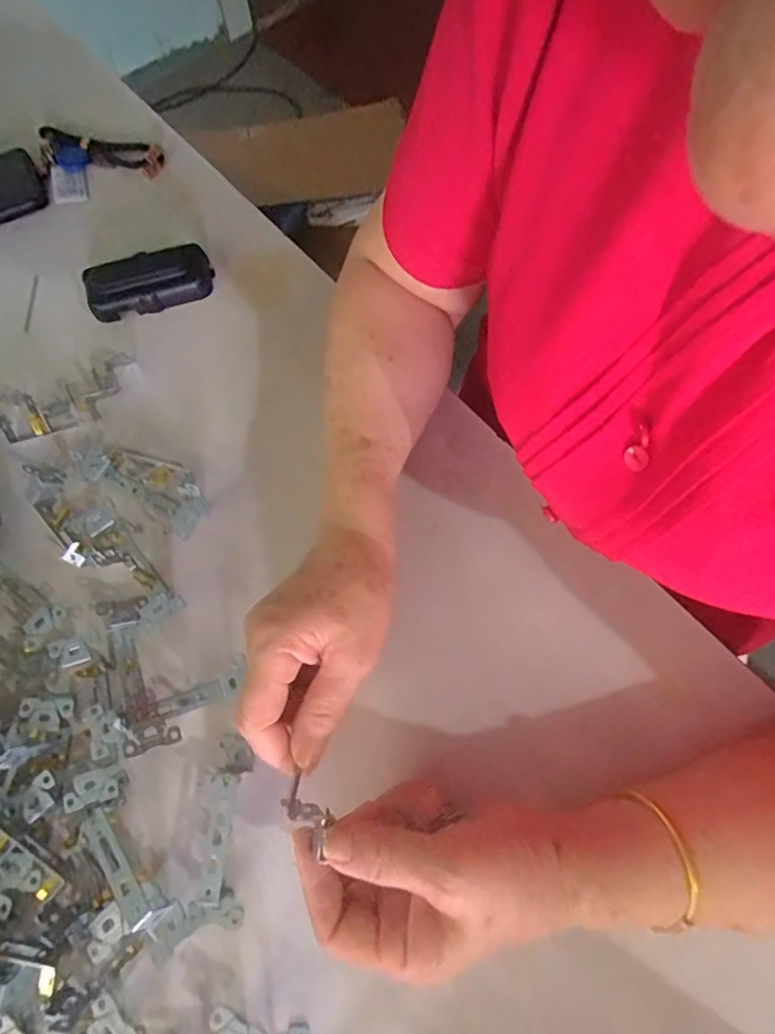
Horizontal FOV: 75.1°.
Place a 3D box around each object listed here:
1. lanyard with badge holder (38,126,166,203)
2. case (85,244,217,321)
[{"bbox_3d":[-0.288,-0.361,0.506,0.121,0.015,0.089,-6,72,0],"label":"lanyard with badge holder"},{"bbox_3d":[-0.214,-0.213,0.452,0.108,0.028,0.054,-26,73,-7],"label":"case"}]

